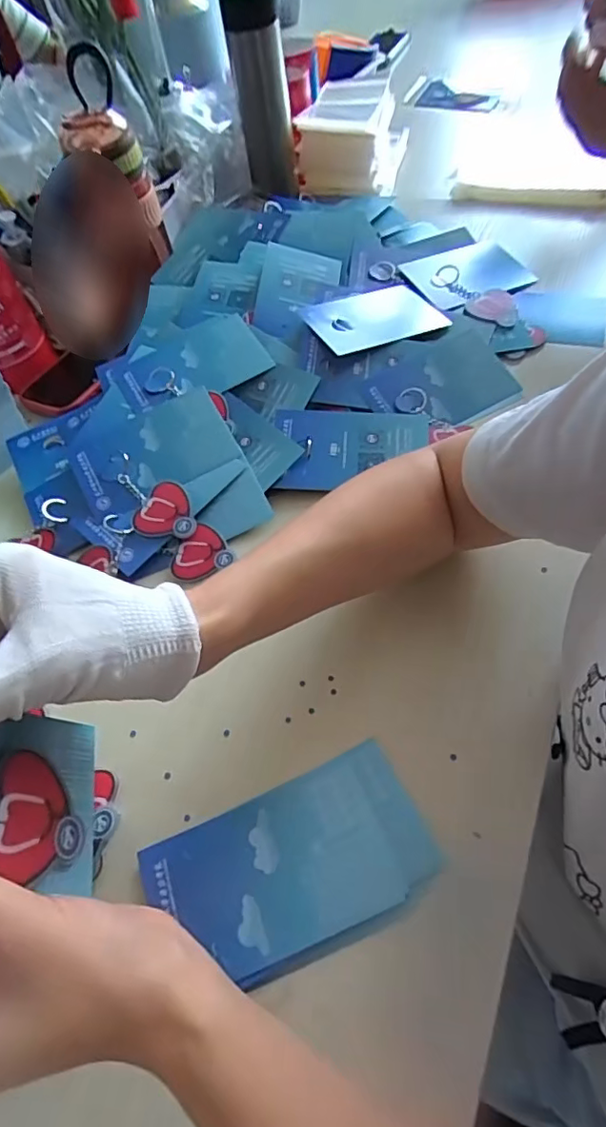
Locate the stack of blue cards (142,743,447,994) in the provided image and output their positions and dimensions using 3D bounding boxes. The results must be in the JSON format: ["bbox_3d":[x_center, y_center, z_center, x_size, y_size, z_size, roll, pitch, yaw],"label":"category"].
[{"bbox_3d":[-0.007,0.170,0.311,0.153,0.011,0.085,-23,56,-8],"label":"stack of blue cards"}]

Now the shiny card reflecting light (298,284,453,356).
[{"bbox_3d":[0.071,-0.246,0.544,0.139,0.007,0.090,-22,58,-21],"label":"shiny card reflecting light"}]

